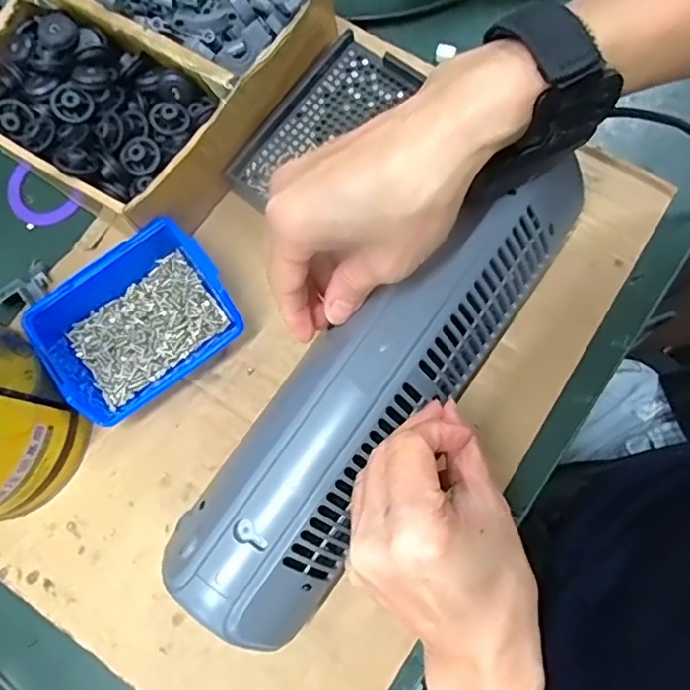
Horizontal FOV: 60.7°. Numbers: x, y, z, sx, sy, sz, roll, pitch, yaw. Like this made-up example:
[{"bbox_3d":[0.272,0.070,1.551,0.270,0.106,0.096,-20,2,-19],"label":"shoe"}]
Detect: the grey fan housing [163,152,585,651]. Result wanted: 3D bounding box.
[{"bbox_3d":[0.027,0.016,0.304,0.078,0.052,0.291,39,81,9],"label":"grey fan housing"}]

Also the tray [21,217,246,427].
[{"bbox_3d":[-0.126,-0.014,0.360,0.109,0.036,0.082,-35,76,-5],"label":"tray"}]

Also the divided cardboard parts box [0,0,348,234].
[{"bbox_3d":[-0.131,-0.189,0.387,0.178,0.062,0.213,32,81,11],"label":"divided cardboard parts box"}]

